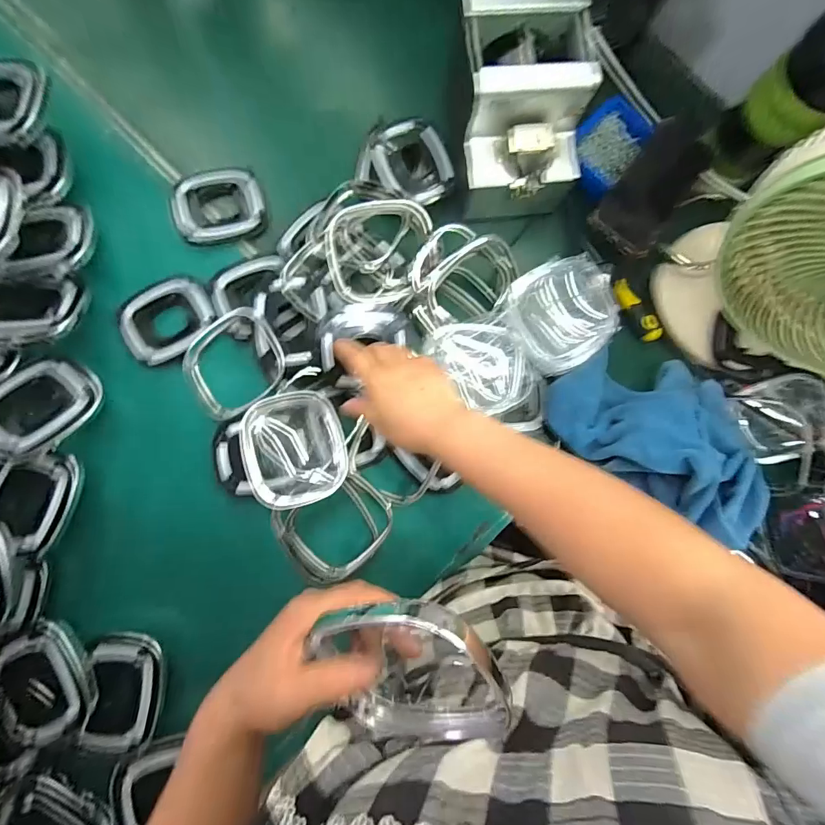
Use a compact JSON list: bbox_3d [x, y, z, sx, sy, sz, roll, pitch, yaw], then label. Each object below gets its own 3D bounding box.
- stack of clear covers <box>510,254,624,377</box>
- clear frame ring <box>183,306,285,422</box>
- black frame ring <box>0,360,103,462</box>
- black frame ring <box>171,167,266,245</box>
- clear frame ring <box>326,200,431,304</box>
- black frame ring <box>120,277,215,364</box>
[{"bbox_3d":[0.169,-0.108,0.476,0.120,0.046,0.115,-25,85,-4],"label":"stack of clear covers"},{"bbox_3d":[-0.213,-0.057,0.505,0.132,0.019,0.113,-35,83,10],"label":"clear frame ring"},{"bbox_3d":[-0.417,-0.006,0.476,0.106,0.028,0.116,23,66,2],"label":"black frame ring"},{"bbox_3d":[-0.237,-0.254,0.529,0.104,0.018,0.088,-15,84,-3],"label":"black frame ring"},{"bbox_3d":[-0.033,-0.177,0.479,0.123,0.024,0.107,-16,113,-22],"label":"clear frame ring"},{"bbox_3d":[-0.292,-0.113,0.515,0.105,0.015,0.086,-28,85,-4],"label":"black frame ring"}]

